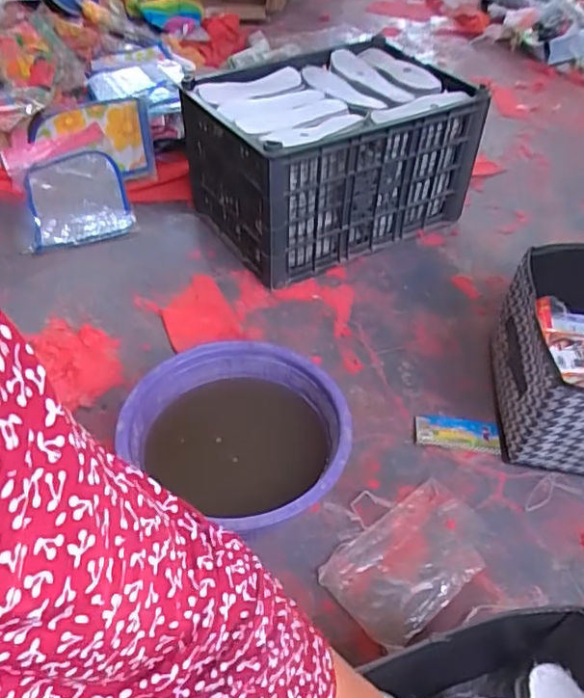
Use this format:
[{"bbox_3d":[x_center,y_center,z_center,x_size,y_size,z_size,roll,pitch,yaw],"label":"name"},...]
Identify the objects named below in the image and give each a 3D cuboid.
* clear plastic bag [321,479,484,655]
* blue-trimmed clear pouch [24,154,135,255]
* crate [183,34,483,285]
[{"bbox_3d":[0.146,0.262,0.739,0.198,0.016,0.131,-31,53,-28],"label":"clear plastic bag"},{"bbox_3d":[-0.474,-0.337,1.300,0.210,0.061,0.307,-14,49,-11],"label":"blue-trimmed clear pouch"},{"bbox_3d":[0.072,-0.397,1.210,0.475,0.282,0.386,-22,49,-22],"label":"crate"}]

